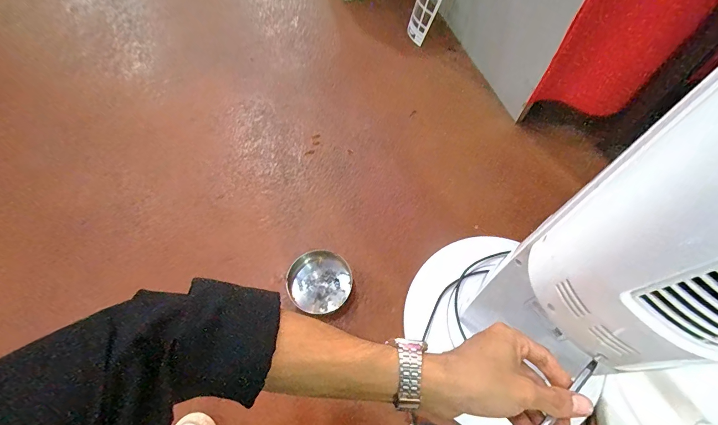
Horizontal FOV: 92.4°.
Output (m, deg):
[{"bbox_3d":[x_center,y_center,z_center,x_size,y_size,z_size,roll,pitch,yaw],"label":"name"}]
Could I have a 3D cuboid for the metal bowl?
[{"bbox_3d":[-0.075,0.131,0.657,0.117,0.026,0.114,0,63,1],"label":"metal bowl"}]

